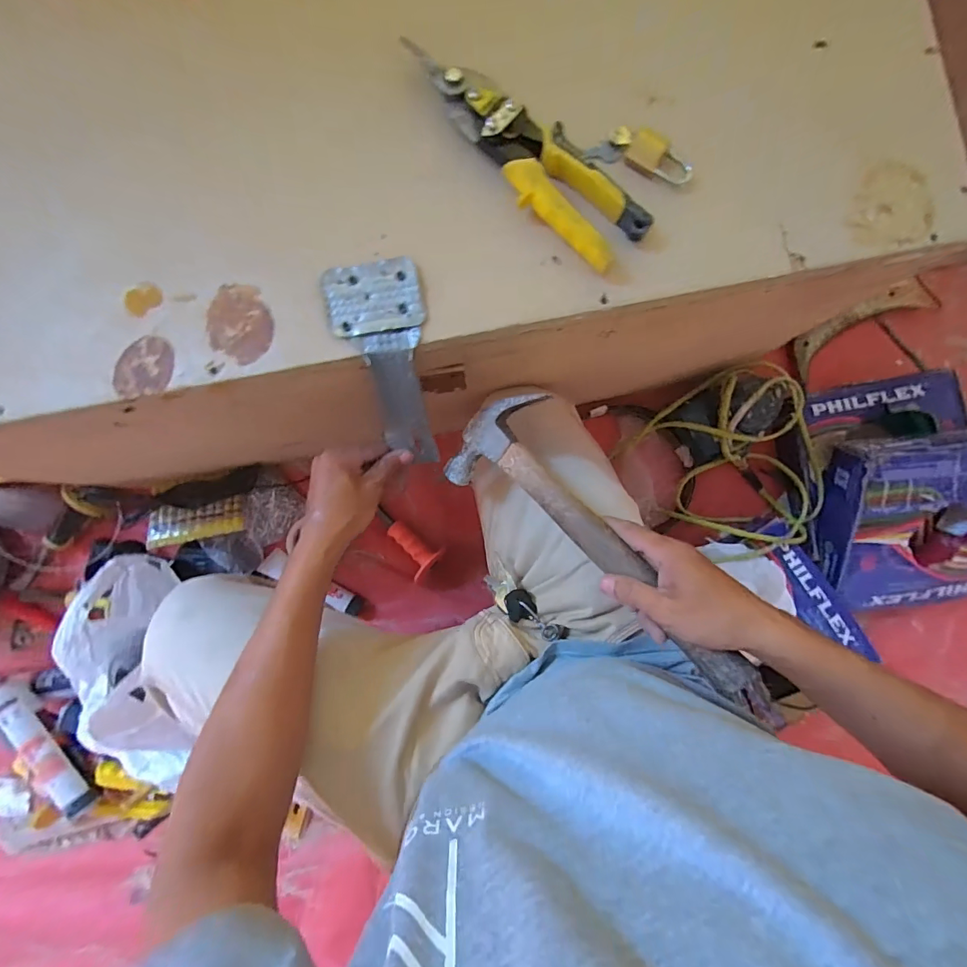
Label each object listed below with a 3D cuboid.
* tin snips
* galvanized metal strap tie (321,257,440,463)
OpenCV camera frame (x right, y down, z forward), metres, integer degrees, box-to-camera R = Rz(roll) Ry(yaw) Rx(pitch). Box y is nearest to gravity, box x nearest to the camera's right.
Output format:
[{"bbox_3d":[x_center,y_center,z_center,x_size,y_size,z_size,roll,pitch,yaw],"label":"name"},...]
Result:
[{"bbox_3d":[0.032,-0.262,0.363,0.222,0.026,0.053,40,87,1],"label":"tin snips"},{"bbox_3d":[-0.080,-0.096,0.401,0.076,0.046,0.174,-10,127,-2],"label":"galvanized metal strap tie"}]

